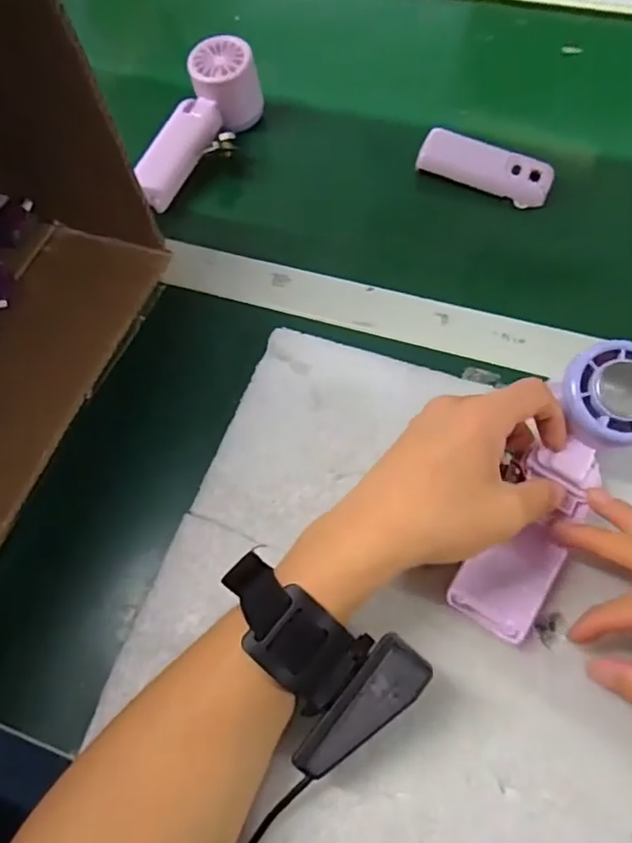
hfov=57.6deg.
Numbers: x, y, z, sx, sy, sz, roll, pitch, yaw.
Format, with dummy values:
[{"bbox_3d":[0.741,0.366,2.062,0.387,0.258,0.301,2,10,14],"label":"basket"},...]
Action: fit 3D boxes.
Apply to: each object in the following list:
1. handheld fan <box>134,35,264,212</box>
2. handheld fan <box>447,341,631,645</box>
[{"bbox_3d":[-0.100,-0.250,0.483,0.052,0.051,0.158,20,65,13],"label":"handheld fan"},{"bbox_3d":[0.131,0.034,0.307,0.053,0.026,0.166,29,90,16],"label":"handheld fan"}]

